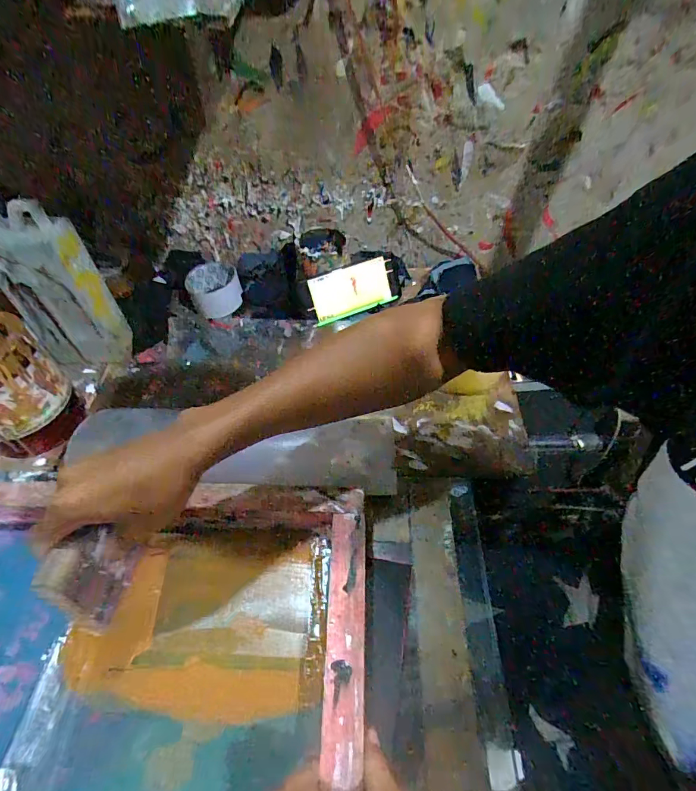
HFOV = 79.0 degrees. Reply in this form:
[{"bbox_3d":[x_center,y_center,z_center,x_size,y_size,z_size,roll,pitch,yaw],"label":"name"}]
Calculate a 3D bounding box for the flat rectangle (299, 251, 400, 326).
[{"bbox_3d":[0.005,-0.165,0.649,0.147,0.076,0.015,-20,29,-10],"label":"flat rectangle"}]

